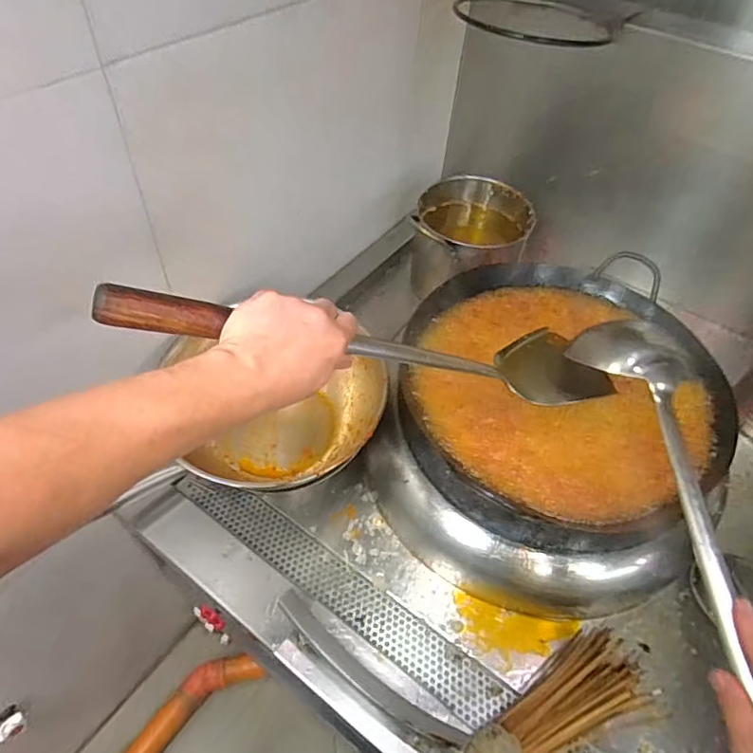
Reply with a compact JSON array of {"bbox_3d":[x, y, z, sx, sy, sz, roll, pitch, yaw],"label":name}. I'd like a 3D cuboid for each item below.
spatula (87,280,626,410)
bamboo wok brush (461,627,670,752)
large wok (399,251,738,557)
[{"bbox_3d":[0.025,-0.028,0.539,0.542,0.063,0.107,7,45,-33],"label":"spatula"},{"bbox_3d":[0.194,0.398,0.620,0.305,0.064,0.111,-11,50,-30],"label":"bamboo wok brush"},{"bbox_3d":[0.263,0.023,0.778,0.439,0.103,0.428,2,50,-2],"label":"large wok"}]

